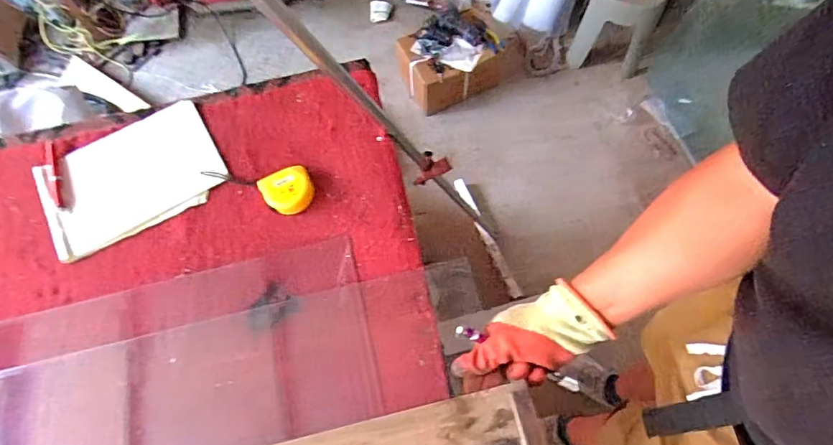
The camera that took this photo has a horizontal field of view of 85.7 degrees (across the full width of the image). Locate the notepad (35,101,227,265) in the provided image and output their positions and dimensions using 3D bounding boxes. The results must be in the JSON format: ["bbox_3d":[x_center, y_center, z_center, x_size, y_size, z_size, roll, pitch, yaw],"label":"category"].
[{"bbox_3d":[-0.441,-0.078,0.691,0.255,0.014,0.196,-29,69,-9],"label":"notepad"}]

